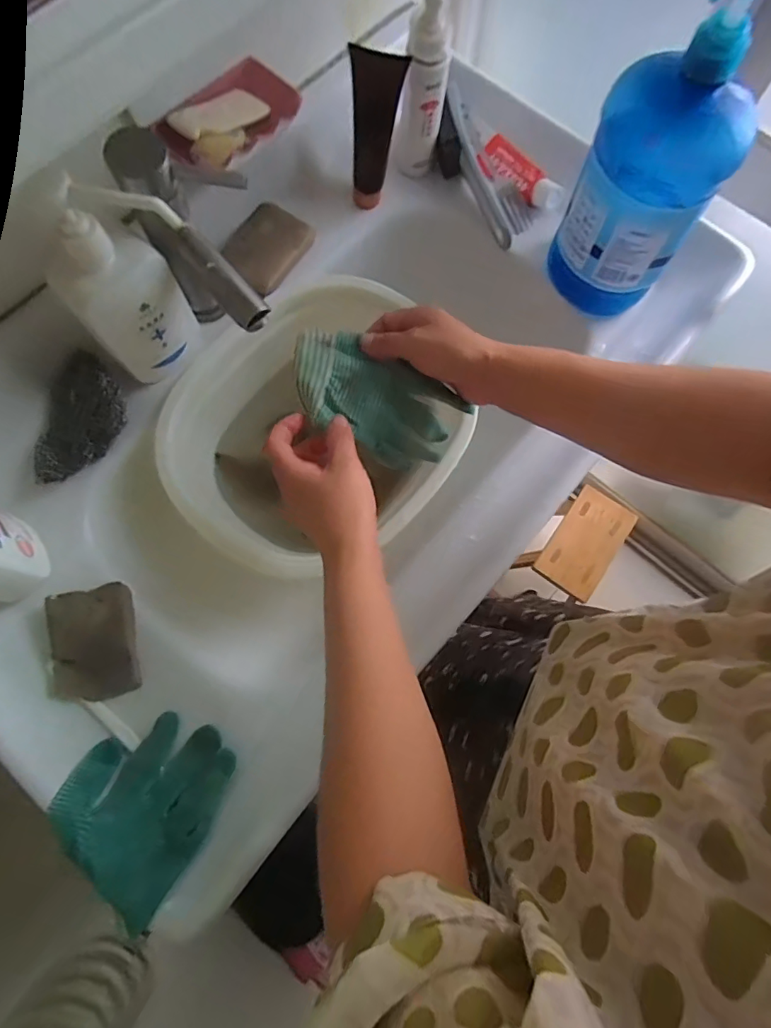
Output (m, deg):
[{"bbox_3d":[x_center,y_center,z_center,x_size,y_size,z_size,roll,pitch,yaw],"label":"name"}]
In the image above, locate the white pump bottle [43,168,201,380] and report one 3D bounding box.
[{"bbox_3d":[-0.205,-0.187,0.405,0.108,0.182,0.055,-21,77,-5],"label":"white pump bottle"}]

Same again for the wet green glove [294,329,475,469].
[{"bbox_3d":[-0.011,-0.092,0.418,0.138,0.064,0.079,27,78,7],"label":"wet green glove"}]

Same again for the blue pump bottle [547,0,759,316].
[{"bbox_3d":[0.218,-0.279,0.399,0.110,0.250,0.071,27,78,7],"label":"blue pump bottle"}]

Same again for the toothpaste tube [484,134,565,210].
[{"bbox_3d":[0.153,-0.381,0.541,0.032,0.019,0.110,-34,78,-8],"label":"toothpaste tube"}]

